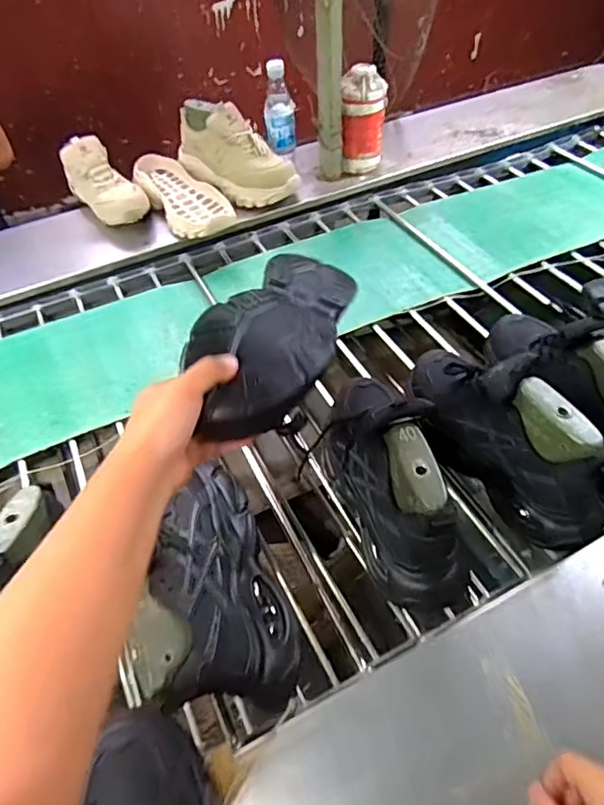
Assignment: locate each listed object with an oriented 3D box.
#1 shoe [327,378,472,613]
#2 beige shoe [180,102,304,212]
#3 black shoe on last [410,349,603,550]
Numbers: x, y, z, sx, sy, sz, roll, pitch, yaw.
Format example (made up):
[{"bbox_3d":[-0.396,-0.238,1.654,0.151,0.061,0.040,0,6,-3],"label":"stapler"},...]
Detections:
[{"bbox_3d":[0.093,0.066,0.611,0.100,0.128,0.289,-14,50,-7],"label":"shoe"},{"bbox_3d":[-0.150,-0.517,1.137,0.294,0.139,0.115,36,60,30],"label":"beige shoe"},{"bbox_3d":[0.231,0.022,0.648,0.098,0.143,0.291,-26,52,-17],"label":"black shoe on last"}]

